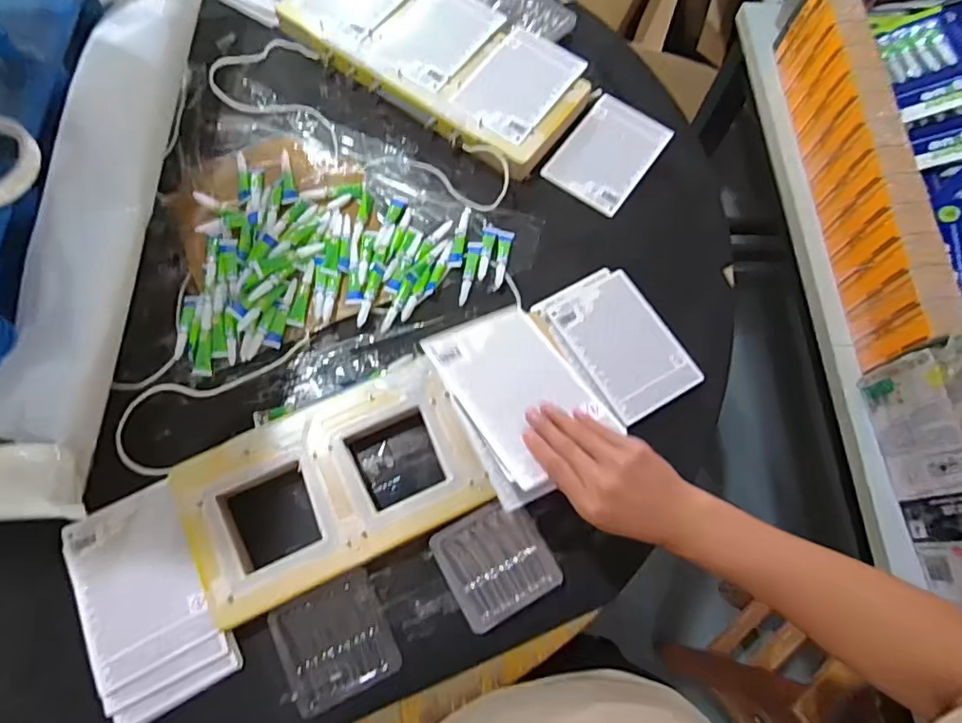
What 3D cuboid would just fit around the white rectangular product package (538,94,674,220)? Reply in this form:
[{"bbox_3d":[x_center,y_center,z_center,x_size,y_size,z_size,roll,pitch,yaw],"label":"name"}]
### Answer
[{"bbox_3d":[0.175,-0.287,0.767,0.116,0.010,0.171,34,72,10],"label":"white rectangular product package"}]

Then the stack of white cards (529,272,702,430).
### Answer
[{"bbox_3d":[0.165,-0.026,0.665,0.117,0.014,0.181,-28,74,-12],"label":"stack of white cards"}]

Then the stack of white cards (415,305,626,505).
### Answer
[{"bbox_3d":[0.038,0.030,0.505,0.125,0.008,0.181,-17,57,-21],"label":"stack of white cards"}]

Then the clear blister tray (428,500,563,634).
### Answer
[{"bbox_3d":[0.016,0.205,0.573,0.104,0.016,0.104,-27,73,-11],"label":"clear blister tray"}]

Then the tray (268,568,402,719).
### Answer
[{"bbox_3d":[-0.143,0.275,0.551,0.103,0.017,0.105,-25,73,-11],"label":"tray"}]

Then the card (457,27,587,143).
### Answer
[{"bbox_3d":[0.053,-0.369,0.743,0.110,0.014,0.164,34,72,9],"label":"card"}]

